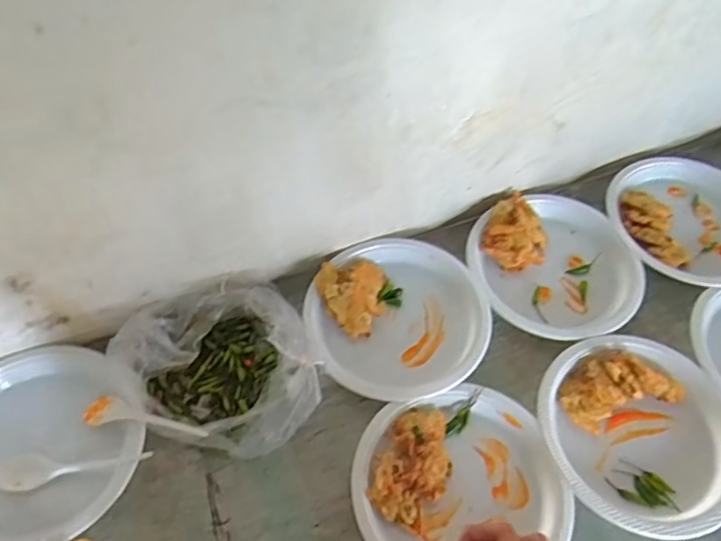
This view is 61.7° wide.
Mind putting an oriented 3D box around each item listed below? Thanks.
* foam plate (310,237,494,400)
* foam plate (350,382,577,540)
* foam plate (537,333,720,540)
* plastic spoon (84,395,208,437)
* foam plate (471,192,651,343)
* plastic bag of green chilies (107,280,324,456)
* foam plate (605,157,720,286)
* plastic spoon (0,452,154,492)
[{"bbox_3d":[0.041,0.050,0.699,0.202,0.021,0.210,2,55,-3],"label":"foam plate"},{"bbox_3d":[0.094,0.211,0.588,0.198,0.041,0.186,5,51,-7],"label":"foam plate"},{"bbox_3d":[0.296,0.169,0.632,0.213,0.024,0.202,2,55,-3],"label":"foam plate"},{"bbox_3d":[-0.210,0.149,0.594,0.133,0.014,0.031,6,53,19],"label":"plastic spoon"},{"bbox_3d":[0.242,-0.007,0.752,0.211,0.018,0.197,2,55,-3],"label":"foam plate"},{"bbox_3d":[-0.141,0.099,0.630,0.176,0.057,0.201,-28,62,-22],"label":"plastic bag of green chilies"},{"bbox_3d":[0.443,-0.074,0.809,0.213,0.026,0.205,2,55,-3],"label":"foam plate"},{"bbox_3d":[-0.277,0.183,0.583,0.144,0.017,0.032,-9,56,-11],"label":"plastic spoon"}]

